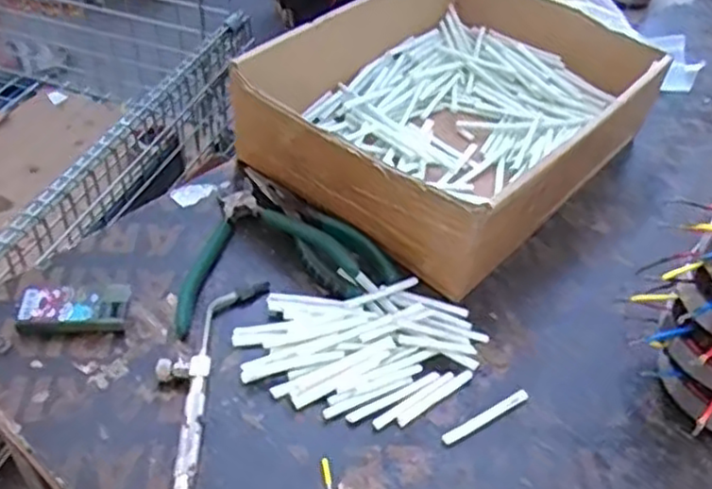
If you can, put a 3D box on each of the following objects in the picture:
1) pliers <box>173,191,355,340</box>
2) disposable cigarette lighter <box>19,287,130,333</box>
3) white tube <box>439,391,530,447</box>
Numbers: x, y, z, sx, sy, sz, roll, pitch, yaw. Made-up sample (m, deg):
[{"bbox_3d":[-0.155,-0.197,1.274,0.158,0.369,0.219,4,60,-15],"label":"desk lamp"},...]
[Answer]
[{"bbox_3d":[-0.074,-0.003,0.506,0.123,0.035,0.121,-9,46,-16],"label":"pliers"},{"bbox_3d":[-0.186,0.042,0.466,0.068,0.012,0.034,1,44,-6],"label":"disposable cigarette lighter"},{"bbox_3d":[0.081,0.108,0.439,0.066,0.005,0.008,-21,50,-26],"label":"white tube"}]

